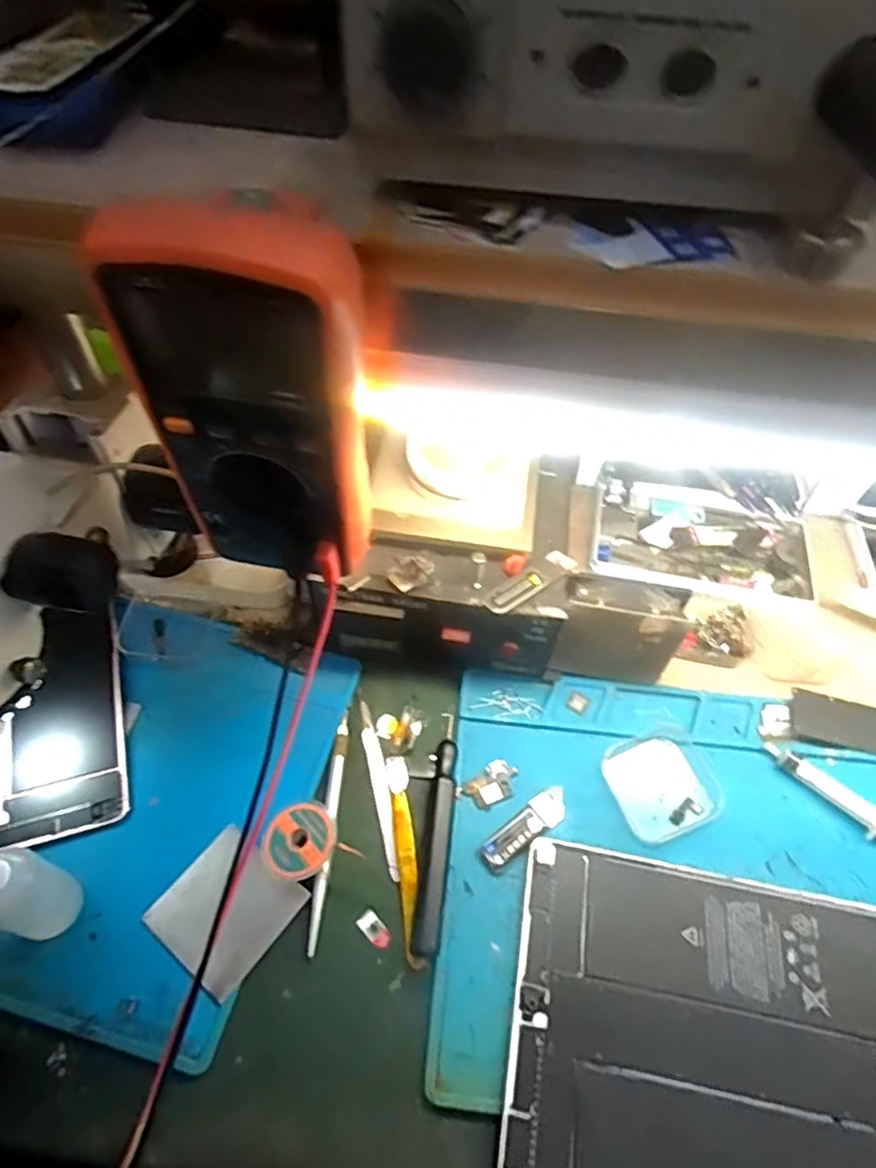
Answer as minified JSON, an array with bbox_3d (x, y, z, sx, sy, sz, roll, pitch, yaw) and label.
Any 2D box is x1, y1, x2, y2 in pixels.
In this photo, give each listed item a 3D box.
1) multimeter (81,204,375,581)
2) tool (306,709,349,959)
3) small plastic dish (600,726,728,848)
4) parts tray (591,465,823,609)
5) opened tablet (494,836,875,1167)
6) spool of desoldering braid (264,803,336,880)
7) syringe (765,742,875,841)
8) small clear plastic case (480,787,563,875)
[{"bbox_3d":[-0.071,-0.066,0.268,0.094,0.171,0.043,10,54,6],"label":"multimeter"},{"bbox_3d":[-0.067,0.146,0.392,0.010,0.012,0.143,1,53,1],"label":"tool"},{"bbox_3d":[0.147,0.126,0.408,0.069,0.014,0.065,-18,55,-13],"label":"small plastic dish"},{"bbox_3d":[0.224,-0.044,0.537,0.176,0.028,0.111,8,54,6],"label":"parts tray"},{"bbox_3d":[0.165,0.243,0.324,0.251,0.008,0.171,9,54,7],"label":"opened tablet"},{"bbox_3d":[-0.082,0.155,0.381,0.041,0.015,0.043,0,53,0],"label":"spool of desoldering braid"},{"bbox_3d":[0.255,0.135,0.406,0.091,0.011,0.018,35,61,24],"label":"syringe"},{"bbox_3d":[0.055,0.151,0.394,0.067,0.004,0.021,-32,59,-21],"label":"small clear plastic case"}]

